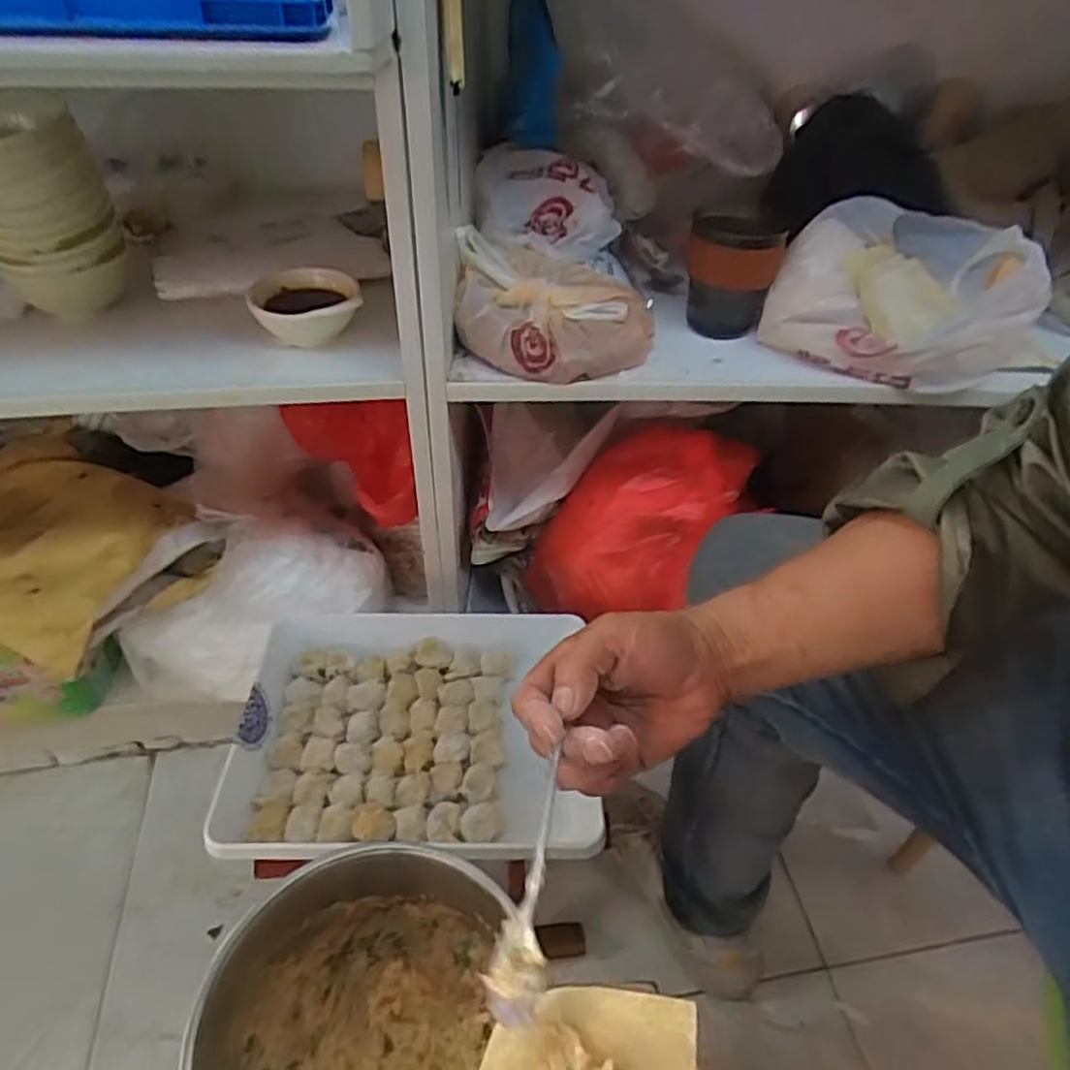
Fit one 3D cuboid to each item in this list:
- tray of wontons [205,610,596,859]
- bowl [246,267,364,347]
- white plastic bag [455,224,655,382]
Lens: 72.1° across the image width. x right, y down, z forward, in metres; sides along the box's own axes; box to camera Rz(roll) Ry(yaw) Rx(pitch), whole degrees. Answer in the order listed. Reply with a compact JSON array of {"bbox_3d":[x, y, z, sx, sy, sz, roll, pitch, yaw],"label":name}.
[{"bbox_3d":[-0.109,0.178,0.676,0.304,0.052,0.247,3,44,-6],"label":"tray of wontons"},{"bbox_3d":[-0.219,-0.219,0.701,0.104,0.046,0.119,-8,45,-11],"label":"bowl"},{"bbox_3d":[0.022,-0.217,0.700,0.184,0.092,0.147,4,44,1],"label":"white plastic bag"}]

